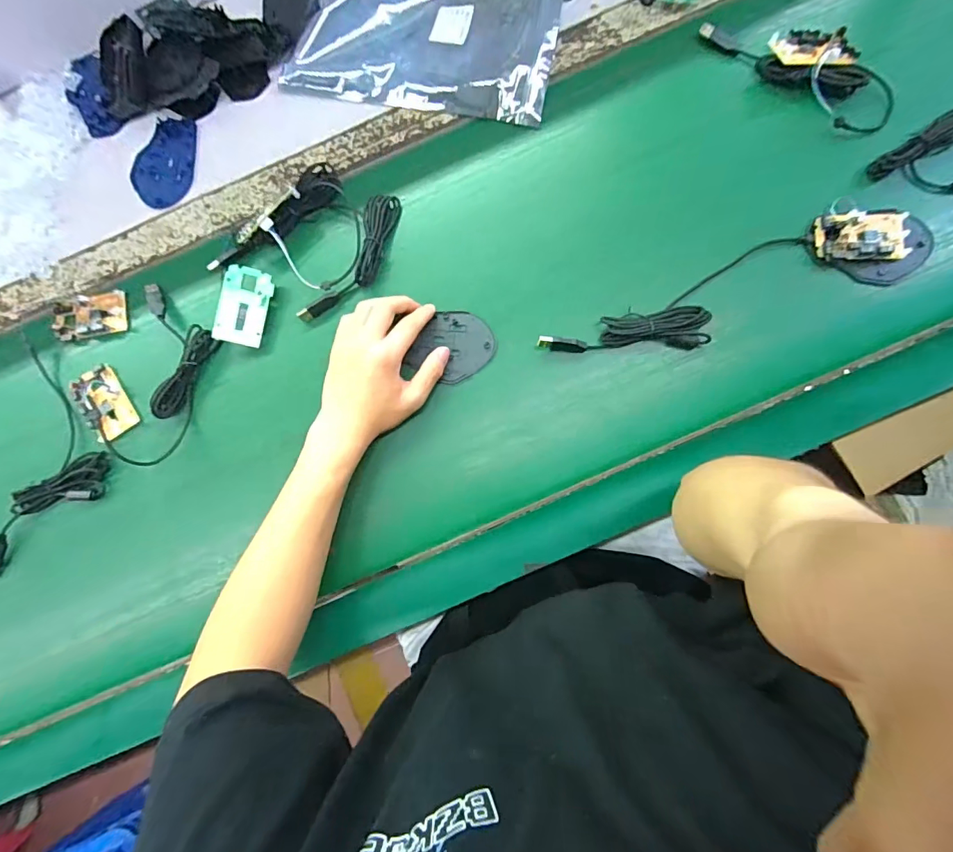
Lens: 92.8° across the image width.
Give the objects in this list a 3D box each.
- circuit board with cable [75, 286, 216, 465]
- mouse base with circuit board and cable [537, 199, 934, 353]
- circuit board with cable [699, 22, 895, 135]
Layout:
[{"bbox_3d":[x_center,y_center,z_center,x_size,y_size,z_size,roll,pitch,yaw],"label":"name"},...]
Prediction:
[{"bbox_3d":[-0.342,-0.048,0.474,0.132,0.022,0.158,35,87,7],"label":"circuit board with cable"},{"bbox_3d":[0.260,-0.133,0.437,0.396,0.028,0.081,-22,82,2],"label":"mouse base with circuit board and cable"},{"bbox_3d":[0.349,-0.389,0.474,0.204,0.025,0.085,42,88,8],"label":"circuit board with cable"}]

